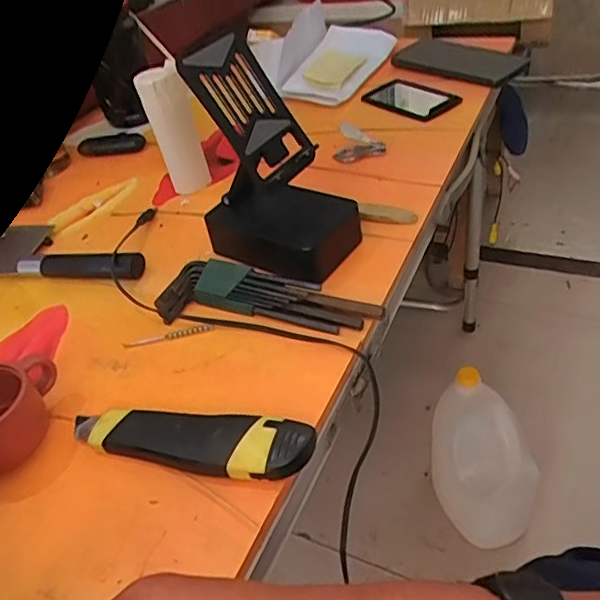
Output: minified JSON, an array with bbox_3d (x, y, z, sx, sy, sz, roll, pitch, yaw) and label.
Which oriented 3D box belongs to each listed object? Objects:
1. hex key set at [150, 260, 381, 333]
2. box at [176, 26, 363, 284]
[{"bbox_3d":[-0.028,0.002,0.448,0.178,0.026,0.051,8,43,21],"label":"hex key set"},{"bbox_3d":[-0.021,-0.108,0.459,0.112,0.175,0.082,22,50,33],"label":"box"}]

